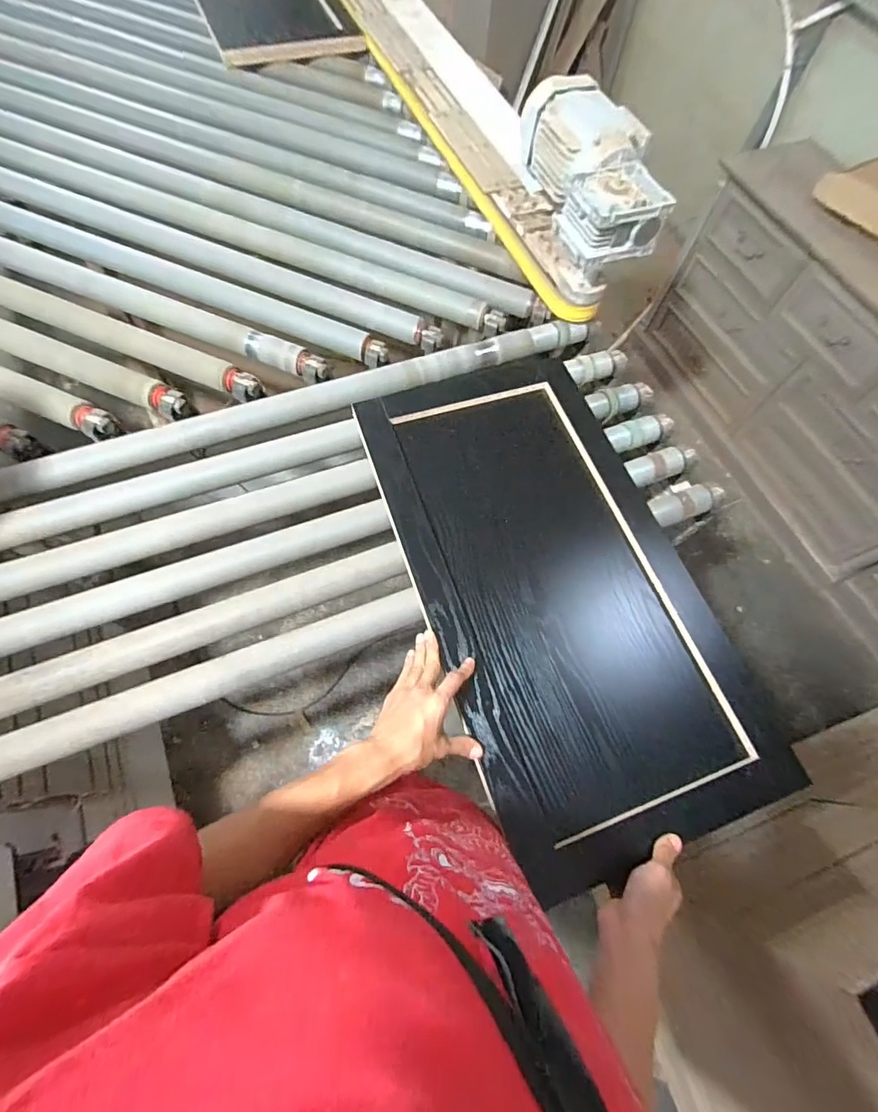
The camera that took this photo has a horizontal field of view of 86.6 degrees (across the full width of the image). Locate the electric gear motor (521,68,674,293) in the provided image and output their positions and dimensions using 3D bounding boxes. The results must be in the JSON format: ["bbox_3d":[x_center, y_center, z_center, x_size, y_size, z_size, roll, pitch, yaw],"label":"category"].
[{"bbox_3d":[0.281,-0.697,0.850,0.175,0.137,0.352,-12,68,-9],"label":"electric gear motor"}]

